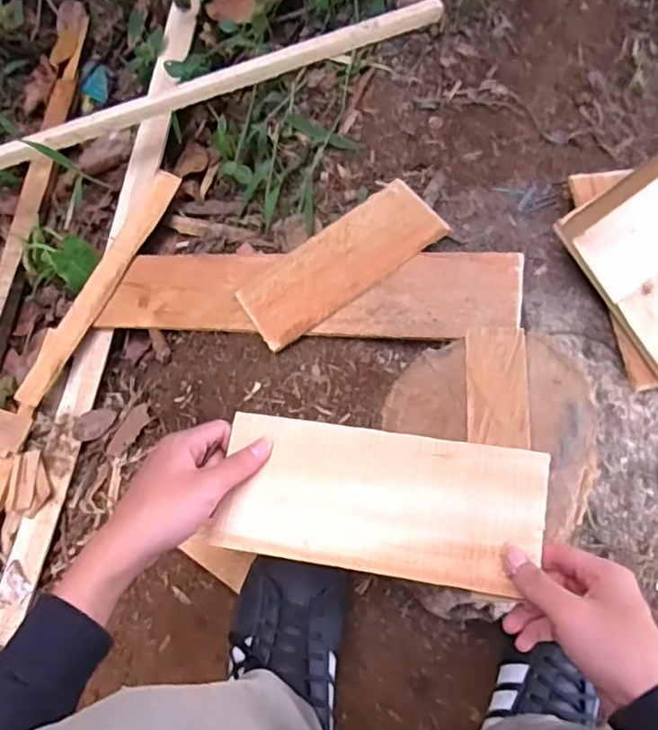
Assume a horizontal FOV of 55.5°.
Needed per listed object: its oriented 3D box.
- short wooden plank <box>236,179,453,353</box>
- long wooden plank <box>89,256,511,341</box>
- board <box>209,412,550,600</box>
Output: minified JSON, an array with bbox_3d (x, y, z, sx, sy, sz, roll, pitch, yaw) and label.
[{"bbox_3d":[0.010,-0.121,0.733,0.238,0.009,0.110,-35,59,1],"label":"short wooden plank"},{"bbox_3d":[-0.043,-0.086,0.740,0.516,0.013,0.105,4,68,22],"label":"long wooden plank"},{"bbox_3d":[0.038,0.103,0.474,0.239,0.009,0.109,3,69,9],"label":"board"}]

